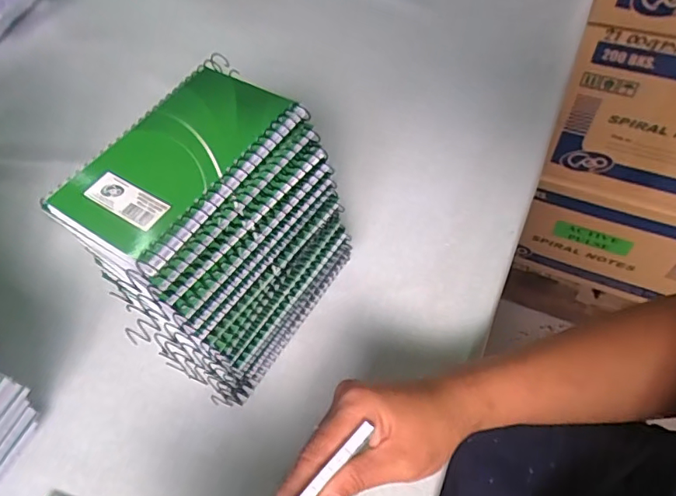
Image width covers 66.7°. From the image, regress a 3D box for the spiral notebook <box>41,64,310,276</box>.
[{"bbox_3d":[-0.091,-0.054,0.292,0.094,0.009,0.133,30,63,22],"label":"spiral notebook"}]

